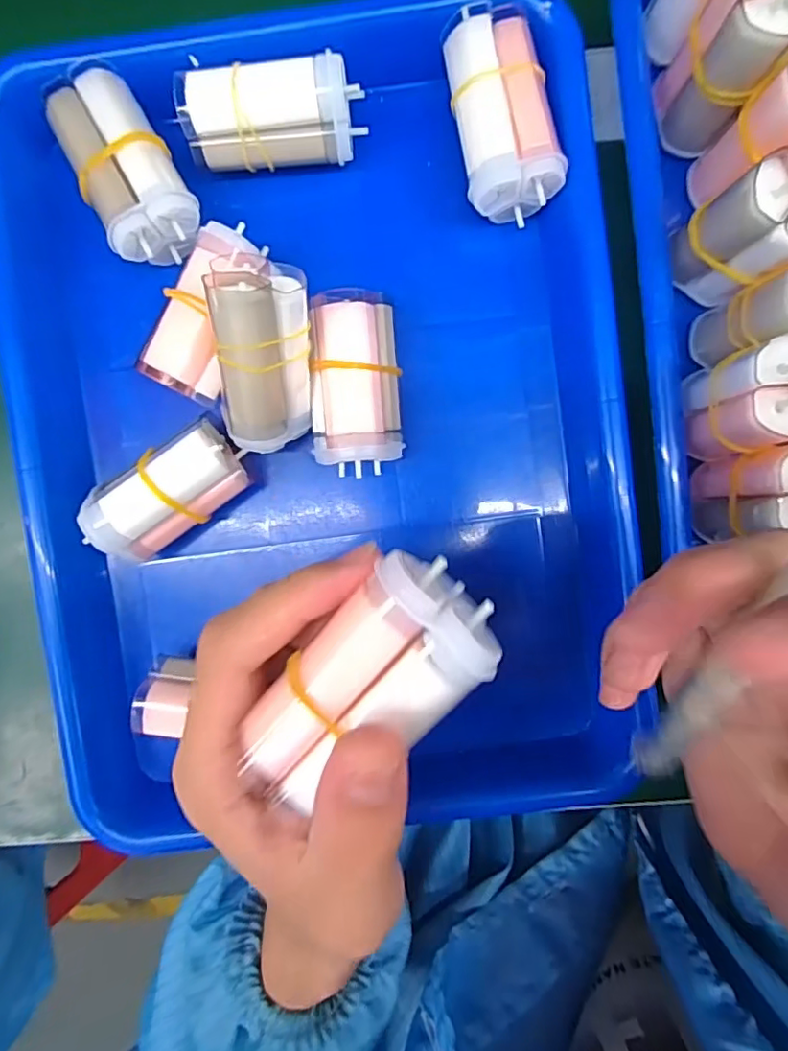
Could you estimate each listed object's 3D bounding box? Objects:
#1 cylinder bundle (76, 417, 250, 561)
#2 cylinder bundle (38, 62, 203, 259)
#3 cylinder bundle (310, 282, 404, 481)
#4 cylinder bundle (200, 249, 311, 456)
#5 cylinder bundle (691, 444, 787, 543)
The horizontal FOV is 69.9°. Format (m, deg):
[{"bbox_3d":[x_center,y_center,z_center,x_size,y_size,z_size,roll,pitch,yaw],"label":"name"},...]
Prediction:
[{"bbox_3d":[-0.093,-0.012,0.235,0.064,0.036,0.030,-36,91,2],"label":"cylinder bundle"},{"bbox_3d":[-0.107,-0.143,0.225,0.036,0.024,0.072,-29,91,2],"label":"cylinder bundle"},{"bbox_3d":[-0.015,-0.057,0.232,0.034,0.039,0.070,-2,92,2],"label":"cylinder bundle"},{"bbox_3d":[-0.049,-0.065,0.221,0.034,0.037,0.069,3,126,1],"label":"cylinder bundle"},{"bbox_3d":[0.143,-0.013,0.214,0.035,0.062,0.032,-14,92,2],"label":"cylinder bundle"}]

